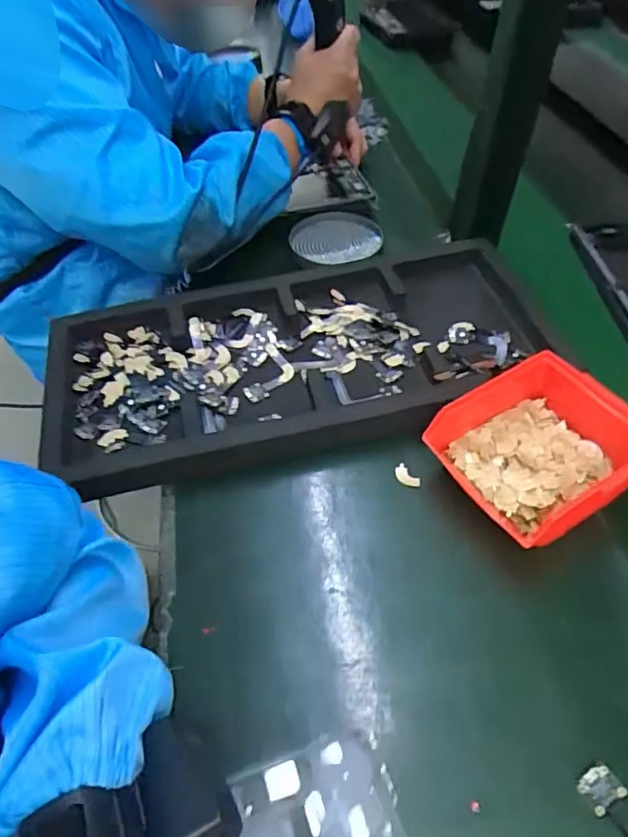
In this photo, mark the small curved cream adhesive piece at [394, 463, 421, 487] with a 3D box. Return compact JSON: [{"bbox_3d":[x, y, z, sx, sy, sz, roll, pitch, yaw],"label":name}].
[{"bbox_3d":[0.081,0.051,0.483,0.014,0.004,0.025,-33,59,-23],"label":"small curved cream adhesive piece"}]

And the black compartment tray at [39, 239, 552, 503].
[{"bbox_3d":[-0.011,-0.069,0.561,0.513,0.037,0.247,-12,53,-9],"label":"black compartment tray"}]

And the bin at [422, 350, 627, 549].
[{"bbox_3d":[0.183,0.026,0.453,0.135,0.078,0.122,-25,56,-18],"label":"bin"}]

